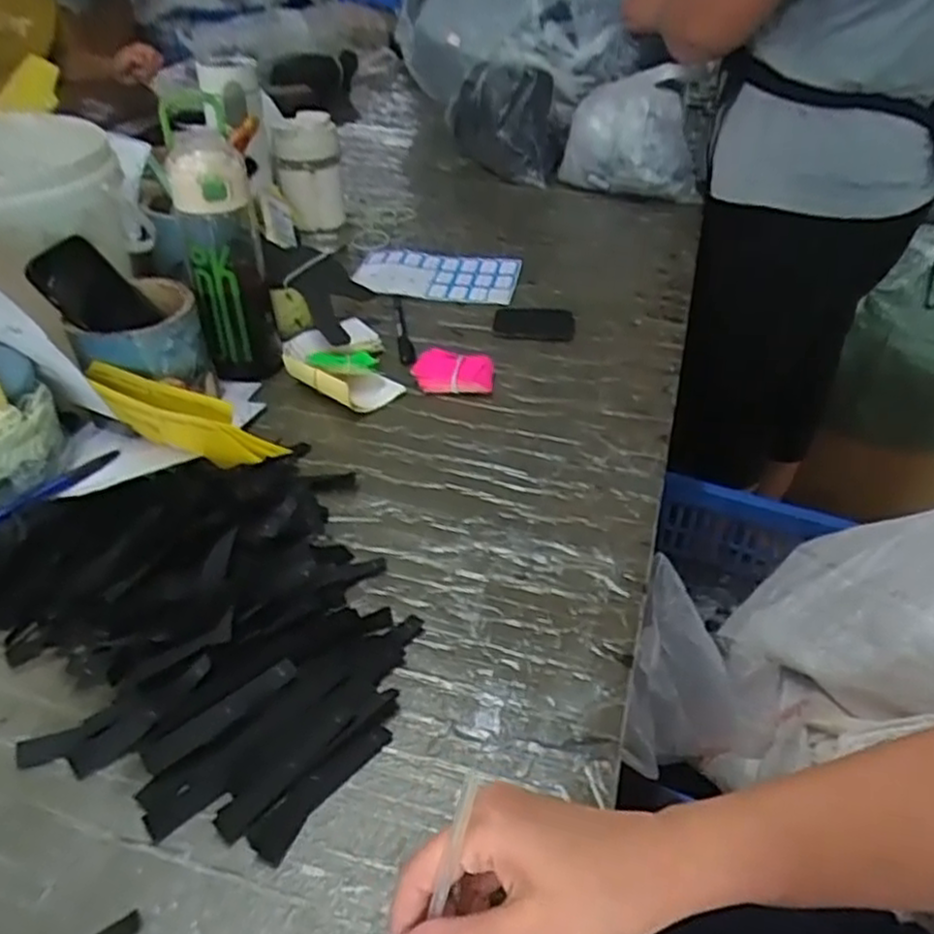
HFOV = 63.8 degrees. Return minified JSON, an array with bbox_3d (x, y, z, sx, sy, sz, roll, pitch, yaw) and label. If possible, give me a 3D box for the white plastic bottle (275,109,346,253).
[{"bbox_3d":[-0.195,-0.359,0.948,0.072,0.159,0.075,-5,39,-7],"label":"white plastic bottle"}]

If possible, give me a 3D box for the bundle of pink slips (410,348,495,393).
[{"bbox_3d":[-0.013,-0.095,0.735,0.079,0.024,0.054,4,39,5],"label":"bundle of pink slips"}]

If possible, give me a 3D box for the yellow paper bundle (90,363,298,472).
[{"bbox_3d":[-0.231,-0.034,0.621,0.174,0.069,0.028,15,41,17],"label":"yellow paper bundle"}]

